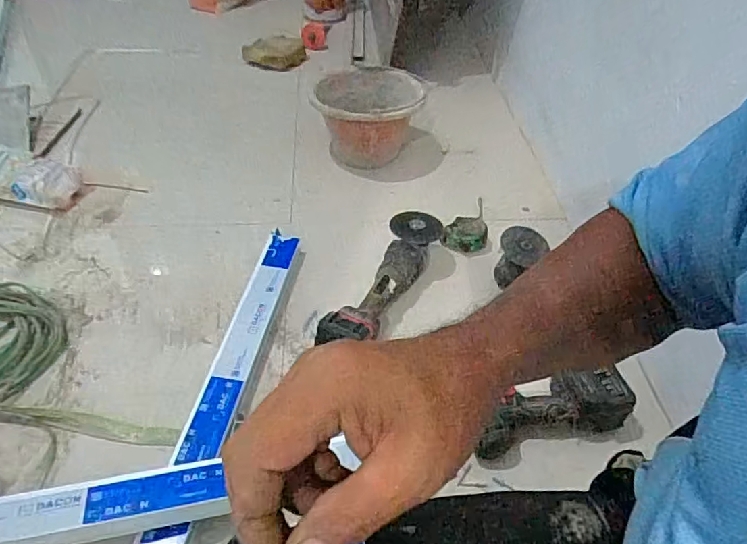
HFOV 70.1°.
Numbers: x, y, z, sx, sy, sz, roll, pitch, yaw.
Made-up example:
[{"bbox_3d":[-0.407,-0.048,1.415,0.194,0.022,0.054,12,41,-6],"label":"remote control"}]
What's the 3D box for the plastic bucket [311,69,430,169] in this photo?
[{"bbox_3d":[-0.016,-0.359,1.280,0.245,0.186,0.245,1,46,-1],"label":"plastic bucket"}]

